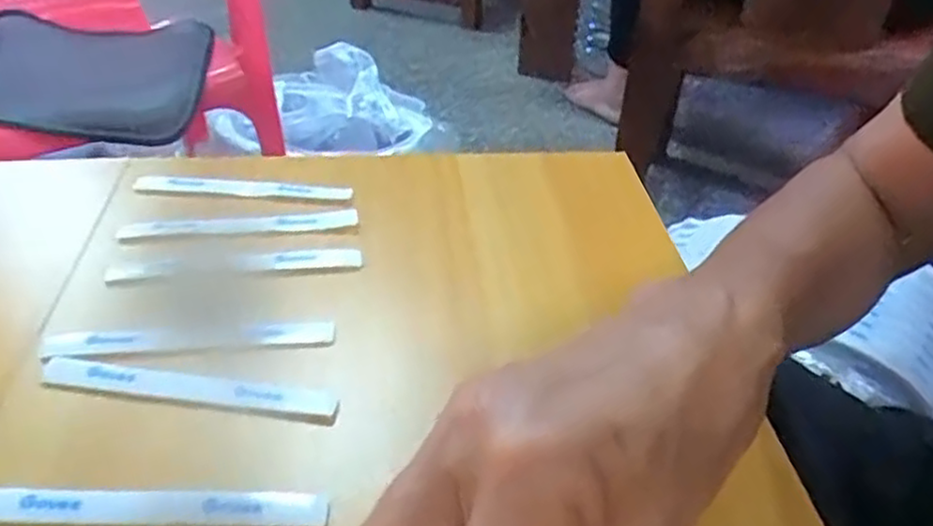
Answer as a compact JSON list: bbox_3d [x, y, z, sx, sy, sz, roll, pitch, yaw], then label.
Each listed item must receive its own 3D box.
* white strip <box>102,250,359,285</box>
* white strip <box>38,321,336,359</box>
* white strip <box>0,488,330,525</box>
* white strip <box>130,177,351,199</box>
[{"bbox_3d":[-0.110,0.001,0.345,0.116,0.006,0.015,-6,40,-9],"label":"white strip"},{"bbox_3d":[-0.119,0.033,0.308,0.117,0.005,0.015,-4,39,-8],"label":"white strip"},{"bbox_3d":[-0.107,0.084,0.244,0.117,0.006,0.014,1,39,-1],"label":"white strip"},{"bbox_3d":[-0.120,-0.040,0.389,0.113,0.007,0.010,1,39,-1],"label":"white strip"}]

